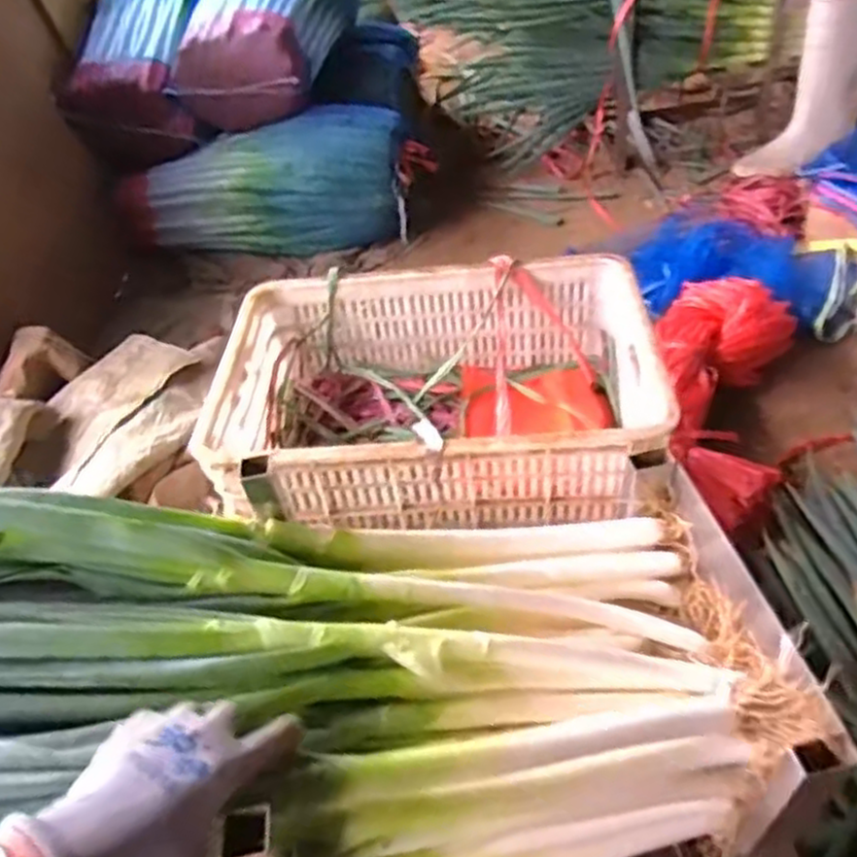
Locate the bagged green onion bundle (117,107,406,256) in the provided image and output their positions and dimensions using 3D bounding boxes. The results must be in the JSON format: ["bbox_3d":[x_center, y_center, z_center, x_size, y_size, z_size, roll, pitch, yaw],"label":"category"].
[{"bbox_3d":[-0.344,-0.515,1.561,0.598,0.227,0.218,4,46,11],"label":"bagged green onion bundle"}]

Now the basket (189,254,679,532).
[{"bbox_3d":[0.010,-0.039,0.941,0.509,0.173,0.346,-4,45,3],"label":"basket"}]

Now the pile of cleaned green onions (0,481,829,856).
[{"bbox_3d":[-0.179,0.211,0.510,0.855,0.208,0.310,3,43,-13],"label":"pile of cleaned green onions"}]

